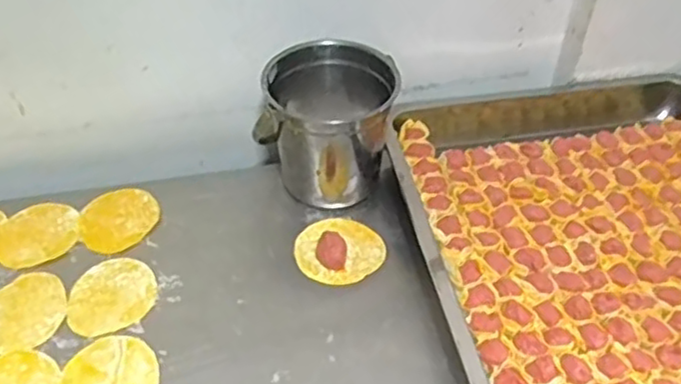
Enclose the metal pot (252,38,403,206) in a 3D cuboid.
[{"bbox_3d":[-0.013,-0.070,0.731,0.129,0.146,0.110,2,44,-1],"label":"metal pot"}]

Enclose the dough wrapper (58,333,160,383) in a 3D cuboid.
[{"bbox_3d":[-0.198,0.159,0.591,0.080,0.004,0.086,2,44,-1],"label":"dough wrapper"}]

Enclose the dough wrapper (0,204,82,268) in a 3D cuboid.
[{"bbox_3d":[-0.310,0.044,0.709,0.080,0.005,0.081,2,44,-1],"label":"dough wrapper"}]

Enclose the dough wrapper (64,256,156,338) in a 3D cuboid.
[{"bbox_3d":[-0.217,0.096,0.654,0.078,0.004,0.082,2,44,-1],"label":"dough wrapper"}]

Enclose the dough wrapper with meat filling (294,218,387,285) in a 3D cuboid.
[{"bbox_3d":[-0.001,0.052,0.694,0.086,0.026,0.083,2,44,-1],"label":"dough wrapper with meat filling"}]

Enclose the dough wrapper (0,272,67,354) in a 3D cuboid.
[{"bbox_3d":[-0.297,0.110,0.639,0.077,0.004,0.083,-7,45,-10],"label":"dough wrapper"}]

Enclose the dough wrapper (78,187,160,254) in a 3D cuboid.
[{"bbox_3d":[-0.233,0.026,0.725,0.081,0.005,0.085,-25,51,-26],"label":"dough wrapper"}]

